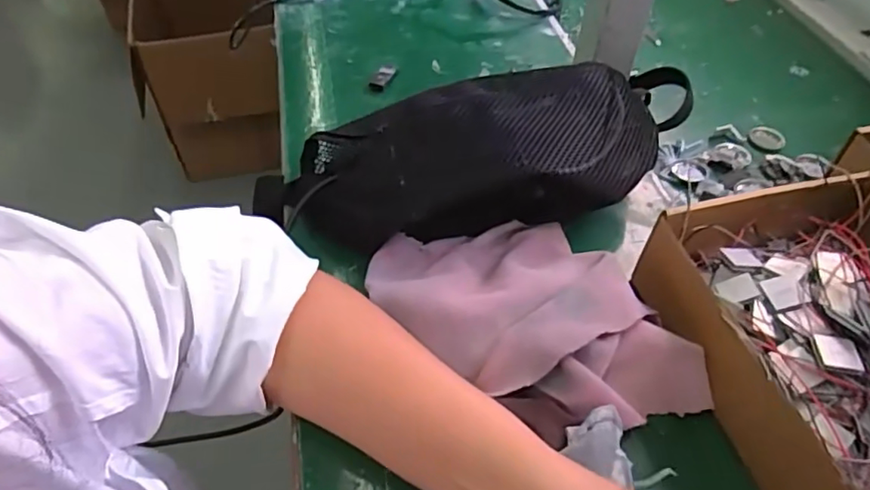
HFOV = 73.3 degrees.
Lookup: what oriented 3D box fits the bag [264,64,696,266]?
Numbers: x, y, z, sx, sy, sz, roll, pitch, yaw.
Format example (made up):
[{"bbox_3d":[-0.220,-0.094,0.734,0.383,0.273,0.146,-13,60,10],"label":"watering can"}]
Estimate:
[{"bbox_3d":[0.032,-0.062,0.424,0.340,0.080,0.112,-14,49,-1],"label":"bag"}]

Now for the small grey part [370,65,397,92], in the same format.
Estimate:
[{"bbox_3d":[-0.050,-0.162,0.565,0.016,0.010,0.041,16,48,10],"label":"small grey part"}]

